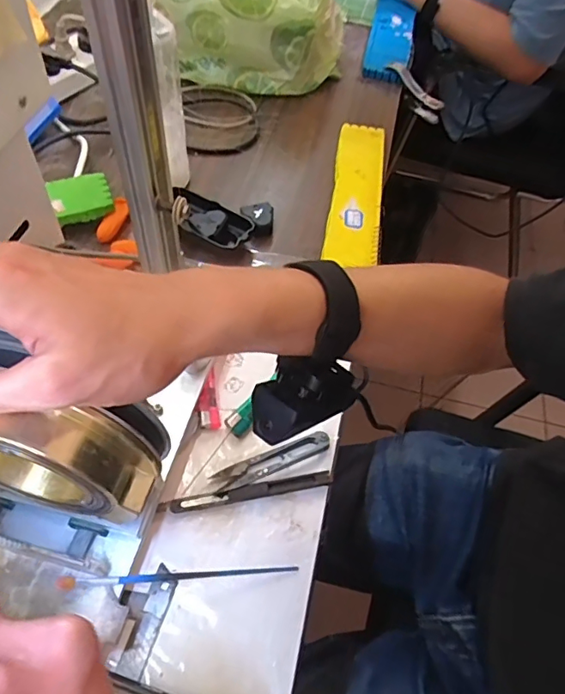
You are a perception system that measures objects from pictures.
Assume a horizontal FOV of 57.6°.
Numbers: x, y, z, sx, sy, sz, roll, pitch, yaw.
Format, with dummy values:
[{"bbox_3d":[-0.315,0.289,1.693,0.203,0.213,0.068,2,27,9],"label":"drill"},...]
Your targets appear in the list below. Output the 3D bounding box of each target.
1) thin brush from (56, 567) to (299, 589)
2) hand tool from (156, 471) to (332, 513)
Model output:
[{"bbox_3d":[-0.070,0.164,0.367,0.163,0.014,0.007,5,55,-17],"label":"thin brush"},{"bbox_3d":[-0.029,0.117,0.411,0.135,0.008,0.012,-7,57,-9],"label":"hand tool"}]

